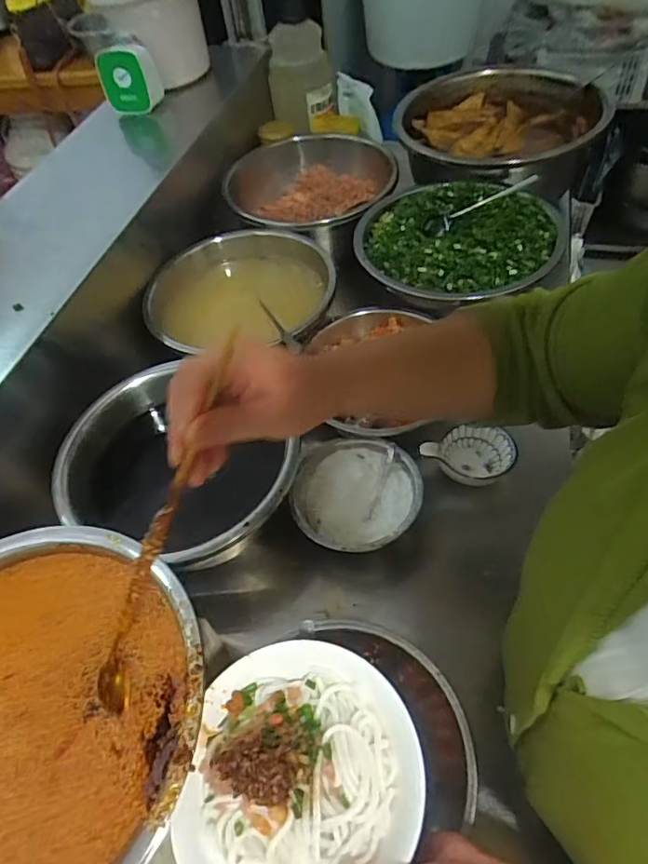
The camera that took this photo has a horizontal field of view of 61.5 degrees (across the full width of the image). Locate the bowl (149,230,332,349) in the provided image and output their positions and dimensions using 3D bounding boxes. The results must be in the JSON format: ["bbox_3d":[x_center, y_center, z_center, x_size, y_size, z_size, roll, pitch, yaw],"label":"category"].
[{"bbox_3d":[-0.116,-0.187,0.818,0.267,0.119,0.245,-2,53,3],"label":"bowl"}]

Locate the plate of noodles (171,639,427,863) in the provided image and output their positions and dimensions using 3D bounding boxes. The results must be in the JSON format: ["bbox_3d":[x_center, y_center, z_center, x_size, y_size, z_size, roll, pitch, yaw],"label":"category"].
[{"bbox_3d":[-0.017,0.239,0.376,0.161,0.034,0.170,-2,53,3],"label":"plate of noodles"}]

